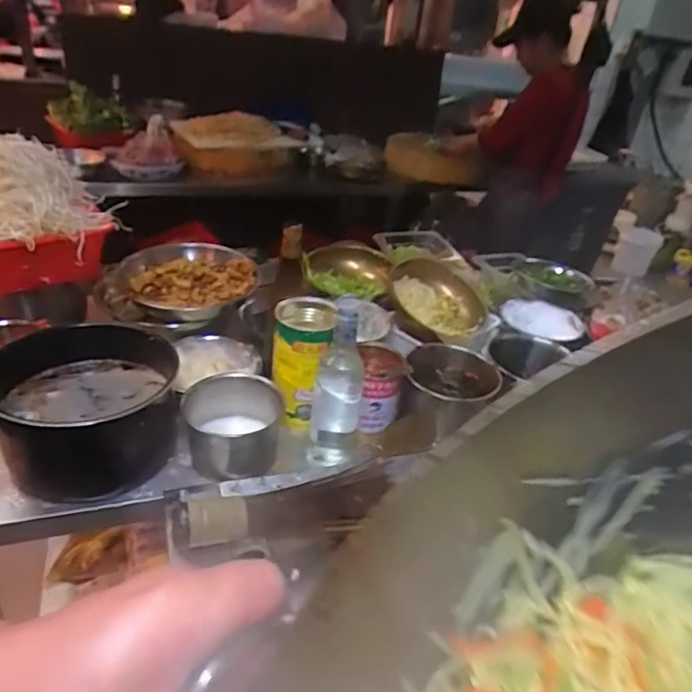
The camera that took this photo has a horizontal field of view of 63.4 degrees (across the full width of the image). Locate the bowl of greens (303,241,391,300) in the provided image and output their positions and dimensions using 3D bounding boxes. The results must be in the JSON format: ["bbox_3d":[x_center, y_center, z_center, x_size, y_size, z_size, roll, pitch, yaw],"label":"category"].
[{"bbox_3d":[0.002,-0.163,1.211,0.178,0.066,0.161,11,31,5],"label":"bowl of greens"}]

